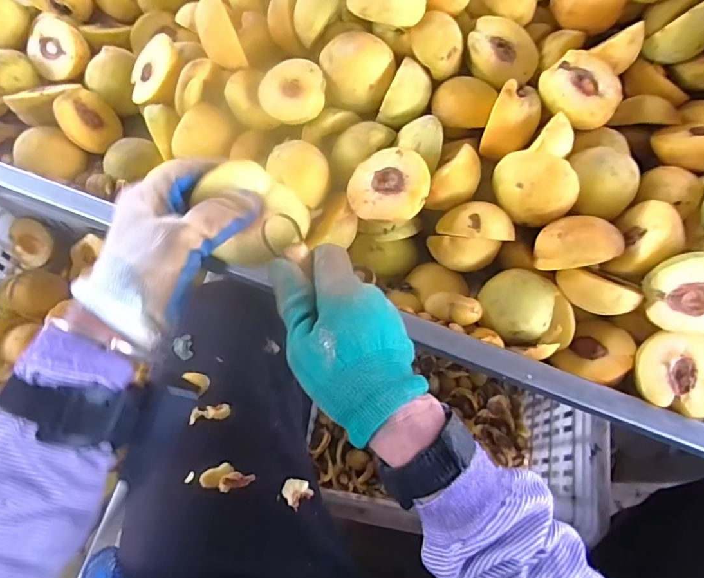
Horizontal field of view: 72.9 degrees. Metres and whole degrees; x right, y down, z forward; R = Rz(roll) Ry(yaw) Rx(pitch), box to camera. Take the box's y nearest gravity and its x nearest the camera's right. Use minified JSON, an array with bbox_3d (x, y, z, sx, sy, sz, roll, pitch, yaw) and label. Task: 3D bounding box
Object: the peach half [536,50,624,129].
[{"bbox_3d":[0.199,-0.171,0.417,0.065,0.026,0.073,39,73,14],"label":"peach half"}]

